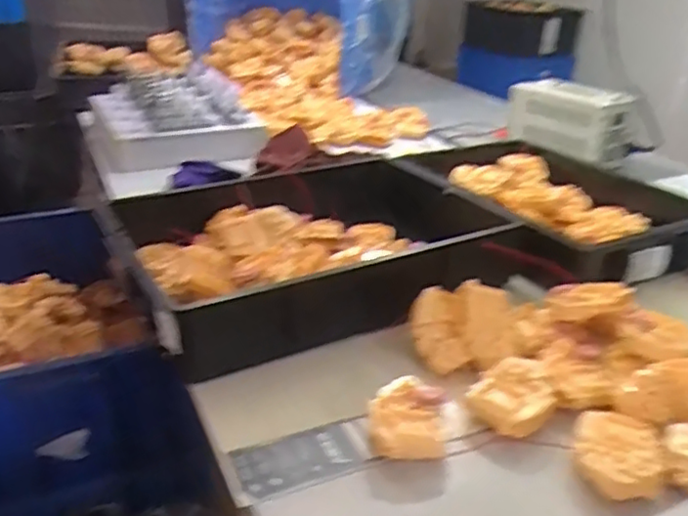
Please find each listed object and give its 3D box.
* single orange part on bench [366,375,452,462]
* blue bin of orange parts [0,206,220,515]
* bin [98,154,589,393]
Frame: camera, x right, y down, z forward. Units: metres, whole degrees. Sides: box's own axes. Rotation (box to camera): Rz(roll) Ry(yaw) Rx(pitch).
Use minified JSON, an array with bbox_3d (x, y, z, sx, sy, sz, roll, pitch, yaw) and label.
[{"bbox_3d":[0.062,0.154,0.622,0.073,0.029,0.099,7,26,10],"label":"single orange part on bench"},{"bbox_3d":[-0.522,0.162,1.096,0.364,0.281,0.572,-13,30,-28],"label":"blue bin of orange parts"},{"bbox_3d":[-0.027,-0.019,0.899,0.536,0.096,0.365,-11,28,-24],"label":"bin"}]

